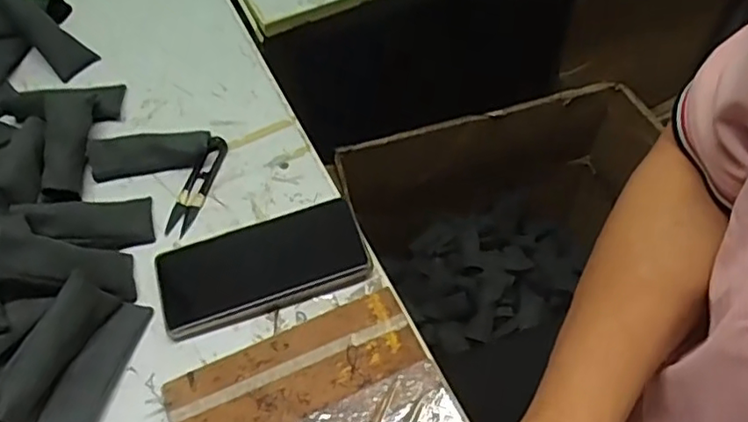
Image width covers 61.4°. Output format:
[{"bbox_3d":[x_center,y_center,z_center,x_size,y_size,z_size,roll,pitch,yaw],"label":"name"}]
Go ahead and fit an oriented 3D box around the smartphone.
[{"bbox_3d":[-0.087,0.039,0.484,0.156,0.012,0.073,-16,57,-8],"label":"smartphone"}]

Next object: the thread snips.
[{"bbox_3d":[-0.151,-0.024,0.537,0.022,0.009,0.099,13,58,11],"label":"thread snips"}]

